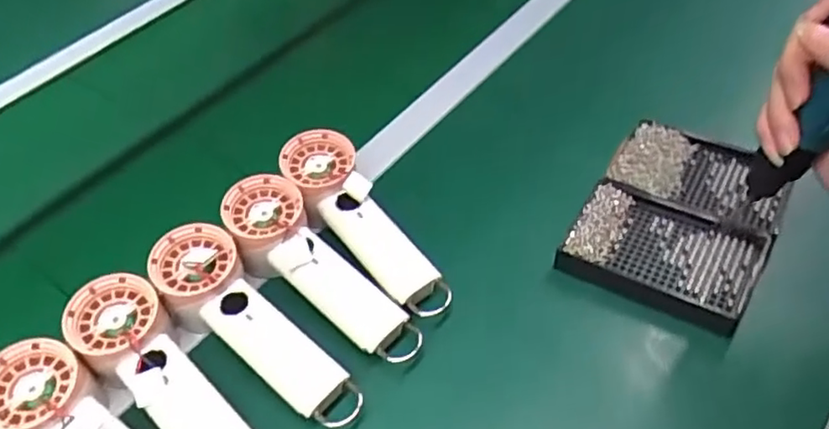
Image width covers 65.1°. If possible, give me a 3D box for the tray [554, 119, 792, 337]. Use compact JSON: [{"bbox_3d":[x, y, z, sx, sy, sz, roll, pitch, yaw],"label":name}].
[{"bbox_3d":[0.215,-0.004,0.522,0.133,0.022,0.185,23,54,24],"label":"tray"}]

